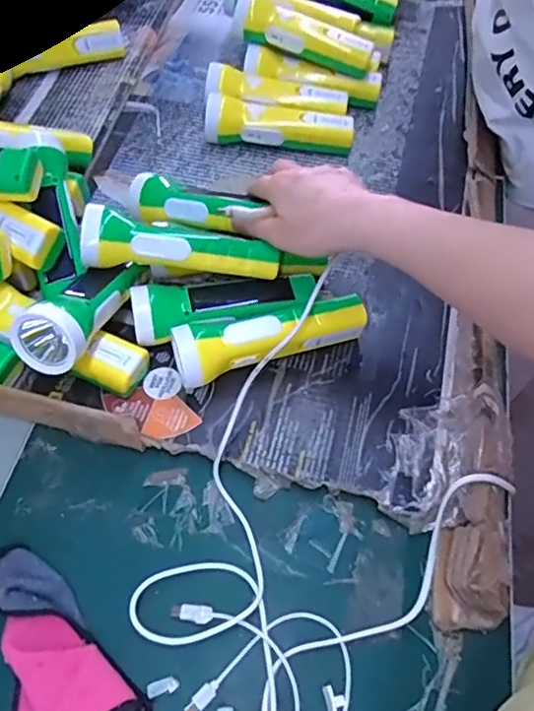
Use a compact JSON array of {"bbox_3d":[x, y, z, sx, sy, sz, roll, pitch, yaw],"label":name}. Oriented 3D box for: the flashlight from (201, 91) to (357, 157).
[{"bbox_3d":[0.014,-0.259,0.649,0.166,0.043,0.042,5,59,3],"label":"flashlight"}]

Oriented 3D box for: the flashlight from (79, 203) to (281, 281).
[{"bbox_3d":[-0.072,-0.091,0.484,0.165,0.049,0.044,4,58,2],"label":"flashlight"}]

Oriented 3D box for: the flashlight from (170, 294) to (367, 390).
[{"bbox_3d":[0.002,-0.019,0.492,0.164,0.052,0.050,-18,60,-12],"label":"flashlight"}]

